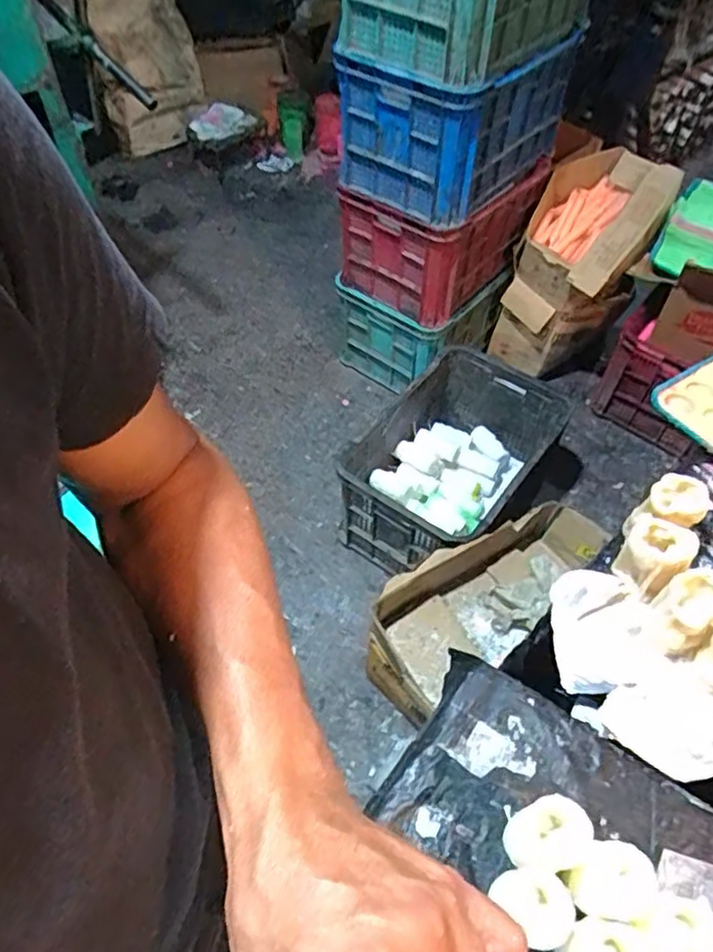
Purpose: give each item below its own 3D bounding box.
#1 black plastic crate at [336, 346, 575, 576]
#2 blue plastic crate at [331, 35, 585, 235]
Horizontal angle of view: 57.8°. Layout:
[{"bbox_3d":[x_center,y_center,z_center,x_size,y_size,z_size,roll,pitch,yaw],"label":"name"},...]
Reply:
[{"bbox_3d":[0.218,-0.040,1.649,0.429,0.284,0.587,31,58,20],"label":"black plastic crate"},{"bbox_3d":[0.262,-0.928,1.684,0.402,0.297,0.539,37,61,23],"label":"blue plastic crate"}]

